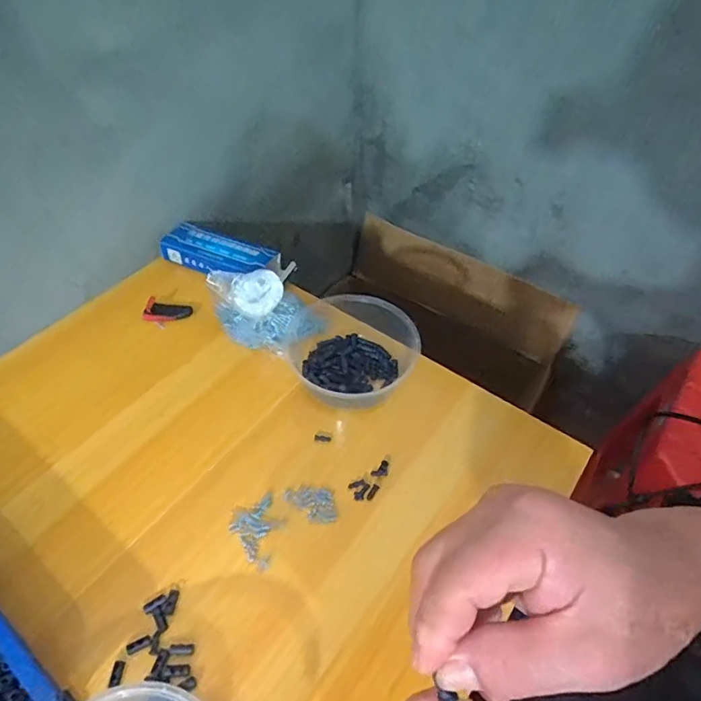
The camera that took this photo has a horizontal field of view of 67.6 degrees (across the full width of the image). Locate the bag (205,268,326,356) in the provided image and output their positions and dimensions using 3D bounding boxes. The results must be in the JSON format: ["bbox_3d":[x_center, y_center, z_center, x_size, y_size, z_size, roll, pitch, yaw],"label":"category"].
[{"bbox_3d":[-0.104,-0.053,0.602,0.123,0.075,0.071,25,52,18],"label":"bag"}]

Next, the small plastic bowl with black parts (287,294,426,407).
[{"bbox_3d":[-0.003,0.000,0.576,0.143,0.054,0.135,23,51,16],"label":"small plastic bowl with black parts"}]

